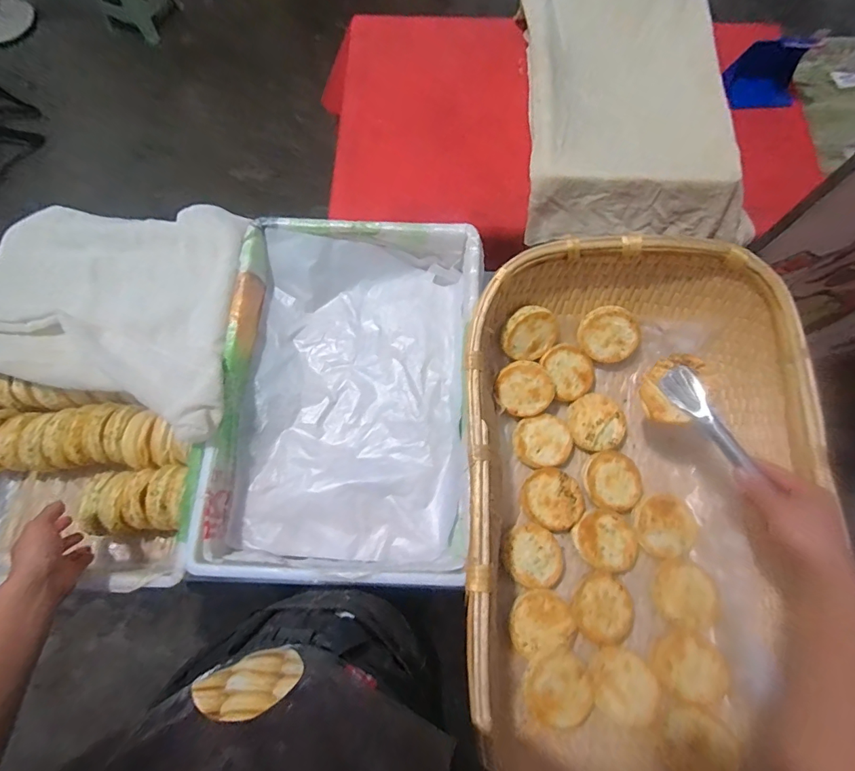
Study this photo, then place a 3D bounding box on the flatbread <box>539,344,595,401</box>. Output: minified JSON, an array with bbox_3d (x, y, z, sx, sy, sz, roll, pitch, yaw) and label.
[{"bbox_3d":[0.241,-0.024,0.756,0.089,0.015,0.098,-32,94,-4],"label":"flatbread"}]

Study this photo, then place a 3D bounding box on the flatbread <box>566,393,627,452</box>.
[{"bbox_3d":[0.289,0.064,0.752,0.092,0.026,0.095,0,73,2],"label":"flatbread"}]

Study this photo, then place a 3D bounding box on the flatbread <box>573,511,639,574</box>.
[{"bbox_3d":[0.287,0.249,0.700,0.099,0.021,0.089,42,79,12],"label":"flatbread"}]

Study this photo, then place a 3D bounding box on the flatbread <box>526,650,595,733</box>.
[{"bbox_3d":[0.183,0.420,0.607,0.094,0.018,0.091,-7,70,-17],"label":"flatbread"}]

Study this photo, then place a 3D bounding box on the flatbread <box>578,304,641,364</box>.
[{"bbox_3d":[0.306,-0.085,0.741,0.098,0.015,0.090,4,119,7],"label":"flatbread"}]

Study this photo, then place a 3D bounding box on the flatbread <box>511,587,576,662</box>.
[{"bbox_3d":[0.171,0.349,0.654,0.093,0.014,0.083,-12,74,-2],"label":"flatbread"}]

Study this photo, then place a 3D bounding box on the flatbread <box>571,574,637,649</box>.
[{"bbox_3d":[0.269,0.340,0.668,0.092,0.013,0.092,0,73,2],"label":"flatbread"}]

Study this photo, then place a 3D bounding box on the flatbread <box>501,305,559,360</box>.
[{"bbox_3d":[0.170,-0.084,0.730,0.093,0.014,0.089,-5,114,-12],"label":"flatbread"}]

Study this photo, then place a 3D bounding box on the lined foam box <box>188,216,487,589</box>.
[{"bbox_3d":[-0.132,0.004,0.755,0.410,0.123,0.595,2,74,2],"label":"lined foam box"}]

